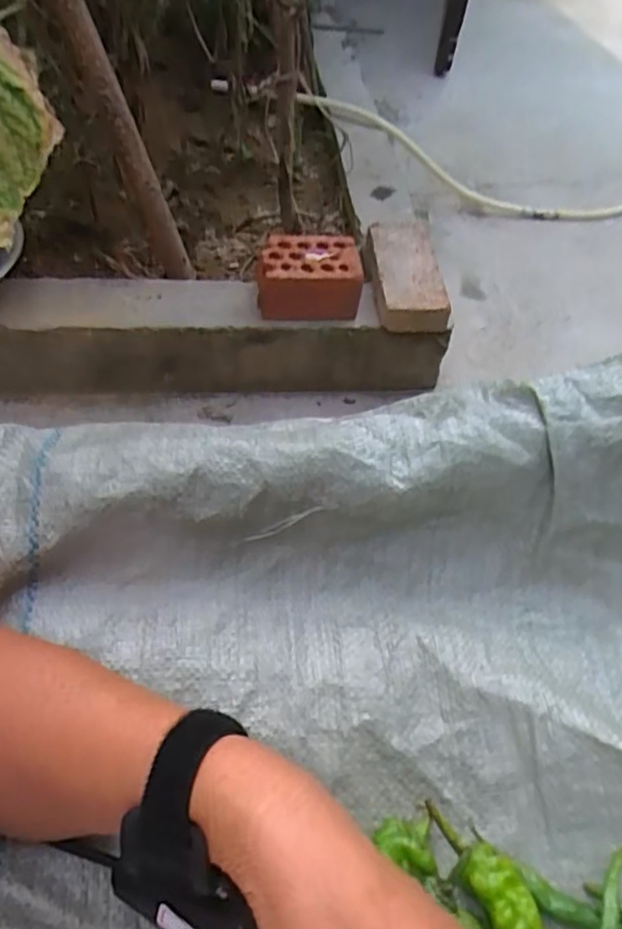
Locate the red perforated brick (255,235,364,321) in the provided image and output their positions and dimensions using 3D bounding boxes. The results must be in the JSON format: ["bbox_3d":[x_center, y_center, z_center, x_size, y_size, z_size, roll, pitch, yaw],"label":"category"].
[{"bbox_3d":[-0.003,-0.301,1.014,0.163,0.085,0.113,1,53,-5],"label":"red perforated brick"}]

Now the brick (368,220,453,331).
[{"bbox_3d":[0.158,-0.320,1.074,0.120,0.065,0.231,2,53,-4],"label":"brick"}]

